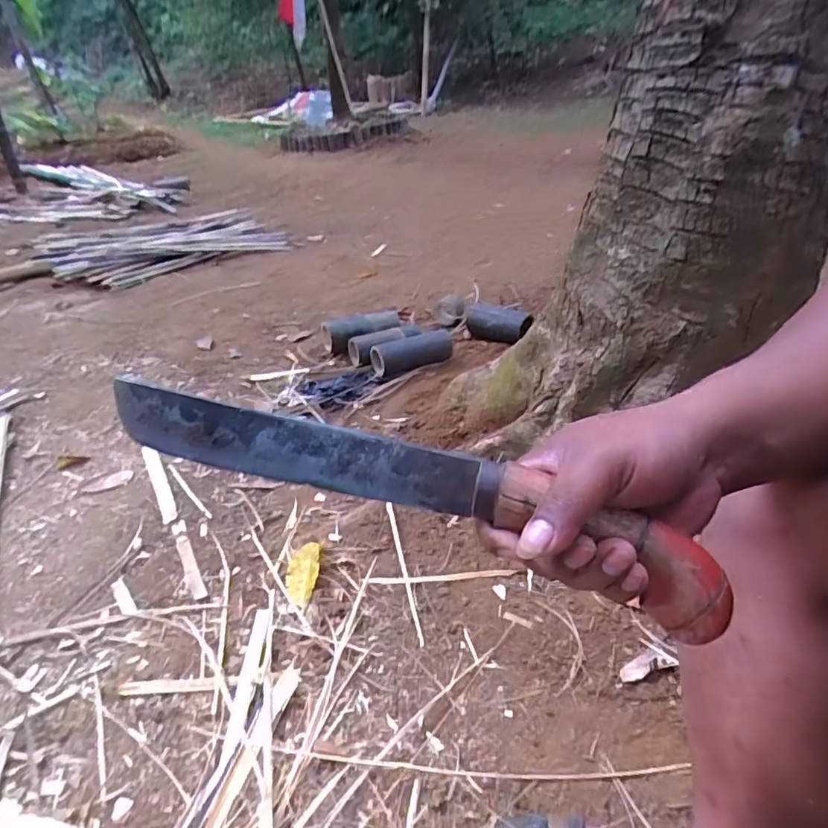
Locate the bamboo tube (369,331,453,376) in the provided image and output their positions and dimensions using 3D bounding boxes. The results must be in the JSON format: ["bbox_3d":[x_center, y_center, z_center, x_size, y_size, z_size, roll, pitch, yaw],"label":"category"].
[{"bbox_3d":[-0.001,-0.194,1.680,0.287,0.074,0.102,-19,36,-24],"label":"bamboo tube"}]

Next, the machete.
[{"bbox_3d":[-0.006,0.040,0.294,0.336,0.046,0.029,16,35,9],"label":"machete"}]

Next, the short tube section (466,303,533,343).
[{"bbox_3d":[0.273,-0.295,1.788,0.233,0.109,0.094,16,37,26],"label":"short tube section"}]

